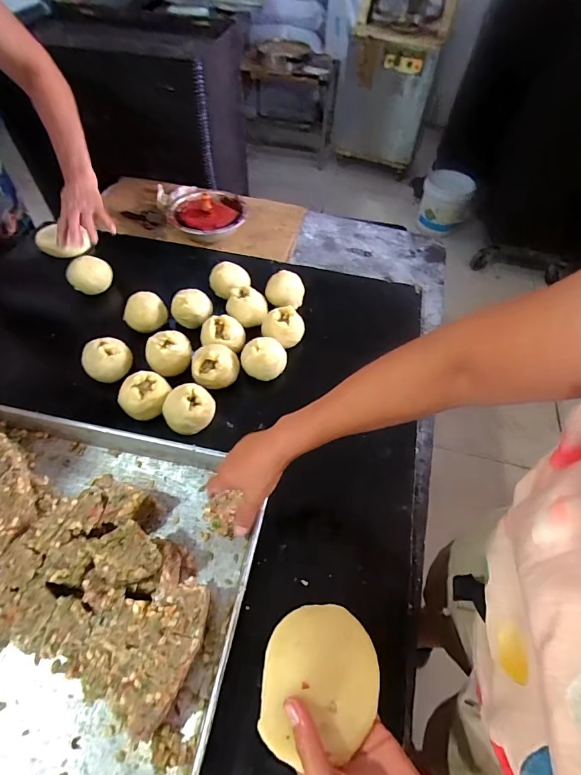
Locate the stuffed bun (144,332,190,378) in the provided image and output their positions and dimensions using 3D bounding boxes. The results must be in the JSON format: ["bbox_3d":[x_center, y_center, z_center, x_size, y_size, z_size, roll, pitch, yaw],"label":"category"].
[{"bbox_3d":[-0.208,-0.060,0.677,0.075,0.057,0.064,-13,54,-14],"label":"stuffed bun"}]

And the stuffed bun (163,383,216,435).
[{"bbox_3d":[-0.158,0.027,0.609,0.078,0.051,0.071,-6,53,-9],"label":"stuffed bun"}]

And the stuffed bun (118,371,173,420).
[{"bbox_3d":[-0.229,0.010,0.619,0.080,0.047,0.061,-22,59,-19],"label":"stuffed bun"}]

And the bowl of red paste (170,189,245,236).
[{"bbox_3d":[-0.193,-0.408,0.943,0.179,0.066,0.155,-13,56,-13],"label":"bowl of red paste"}]

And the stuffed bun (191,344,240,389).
[{"bbox_3d":[-0.126,-0.034,0.663,0.078,0.062,0.065,-5,55,-8],"label":"stuffed bun"}]

